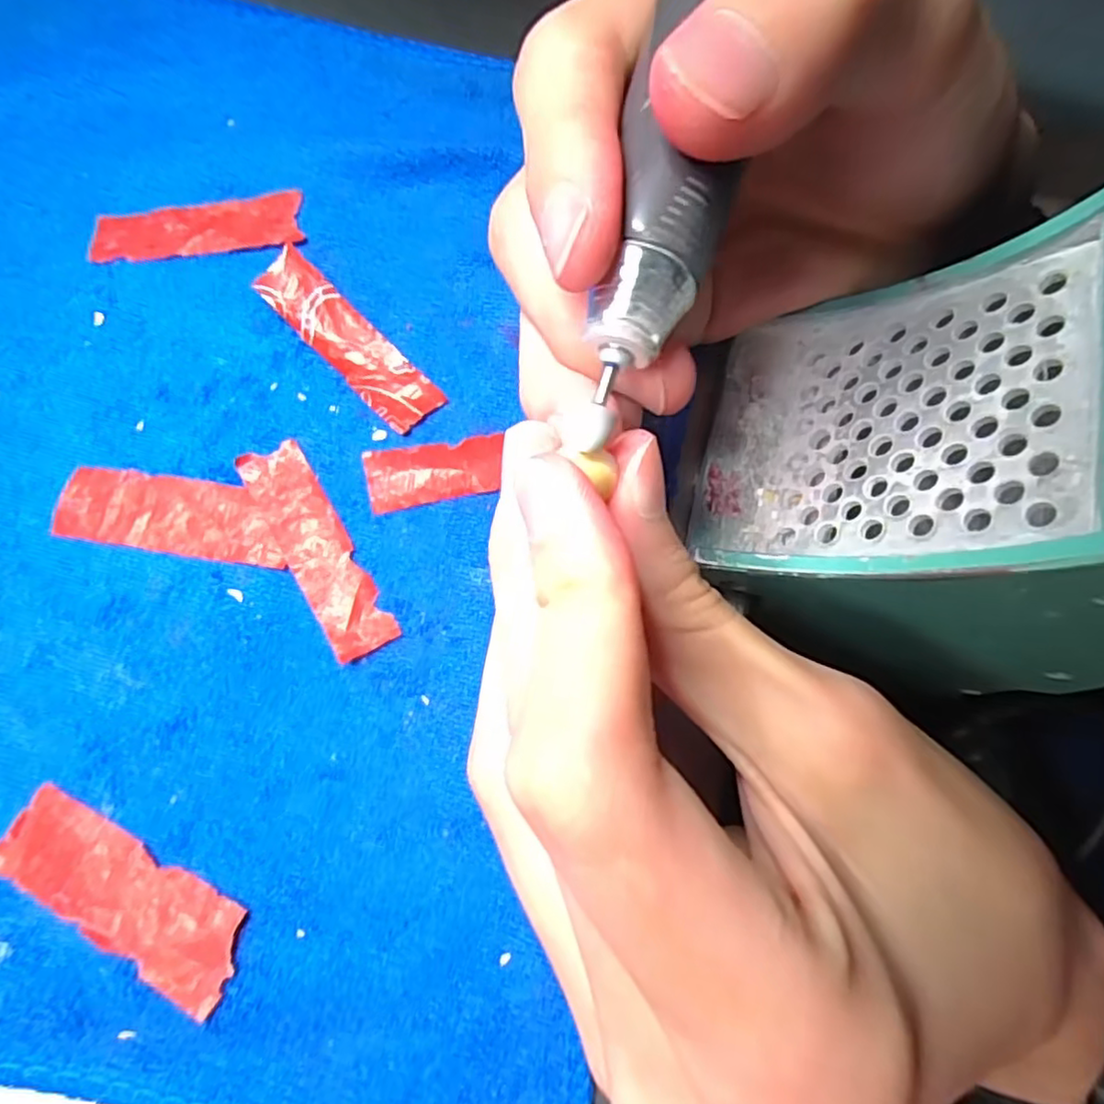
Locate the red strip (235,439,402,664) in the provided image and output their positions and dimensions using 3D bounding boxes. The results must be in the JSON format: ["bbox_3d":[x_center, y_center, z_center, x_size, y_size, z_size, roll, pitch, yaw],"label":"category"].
[{"bbox_3d":[-0.058,-0.001,0.161,0.015,0.004,0.058,-30,77,-10],"label":"red strip"}]

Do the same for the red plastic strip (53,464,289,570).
[{"bbox_3d":[-0.093,-0.009,0.162,0.057,0.004,0.019,8,73,2],"label":"red plastic strip"}]

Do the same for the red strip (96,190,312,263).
[{"bbox_3d":[-0.100,-0.092,0.185,0.058,0.004,0.016,-7,73,-2],"label":"red strip"}]

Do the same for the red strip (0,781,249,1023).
[{"bbox_3d":[-0.090,0.072,0.138,0.057,0.004,0.019,27,66,9],"label":"red strip"}]

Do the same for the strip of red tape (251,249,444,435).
[{"bbox_3d":[-0.054,-0.056,0.174,0.059,0.008,0.015,43,78,12],"label":"strip of red tape"}]

